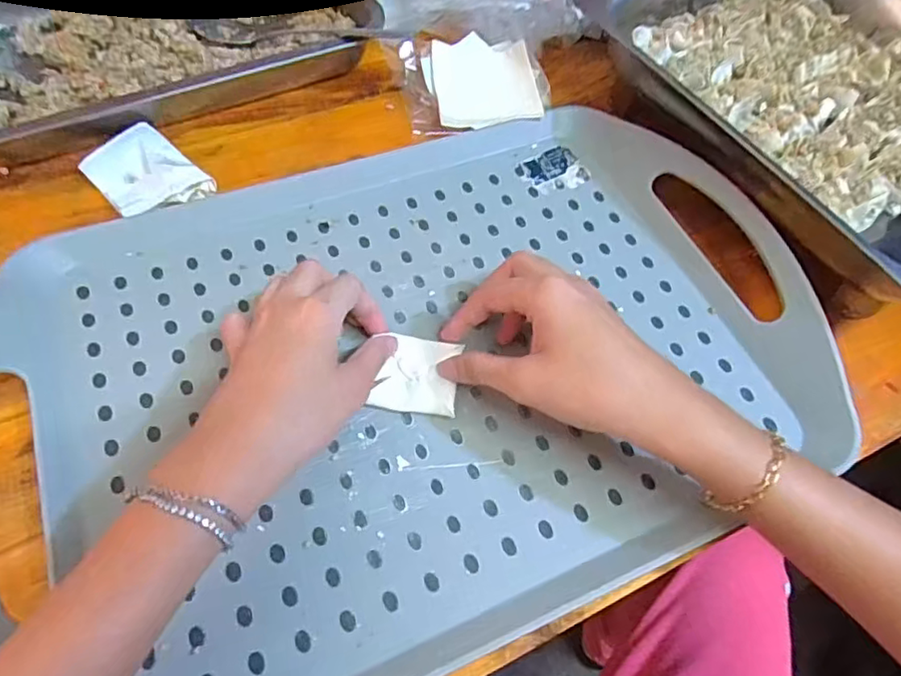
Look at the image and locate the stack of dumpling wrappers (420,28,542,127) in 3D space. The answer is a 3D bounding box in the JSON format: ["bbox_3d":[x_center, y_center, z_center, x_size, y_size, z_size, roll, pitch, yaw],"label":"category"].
[{"bbox_3d":[0.022,-0.195,0.459,0.081,0.022,0.088,-6,60,-7],"label":"stack of dumpling wrappers"}]

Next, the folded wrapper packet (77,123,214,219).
[{"bbox_3d":[-0.202,-0.108,0.400,0.056,0.012,0.075,-39,69,-23],"label":"folded wrapper packet"}]

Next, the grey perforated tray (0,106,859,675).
[{"bbox_3d":[-0.018,0.001,0.334,0.435,0.038,0.312,-20,63,-15],"label":"grey perforated tray"}]

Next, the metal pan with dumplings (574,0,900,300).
[{"bbox_3d":[0.281,-0.168,0.438,0.265,0.069,0.312,-26,64,-18],"label":"metal pan with dumplings"}]

